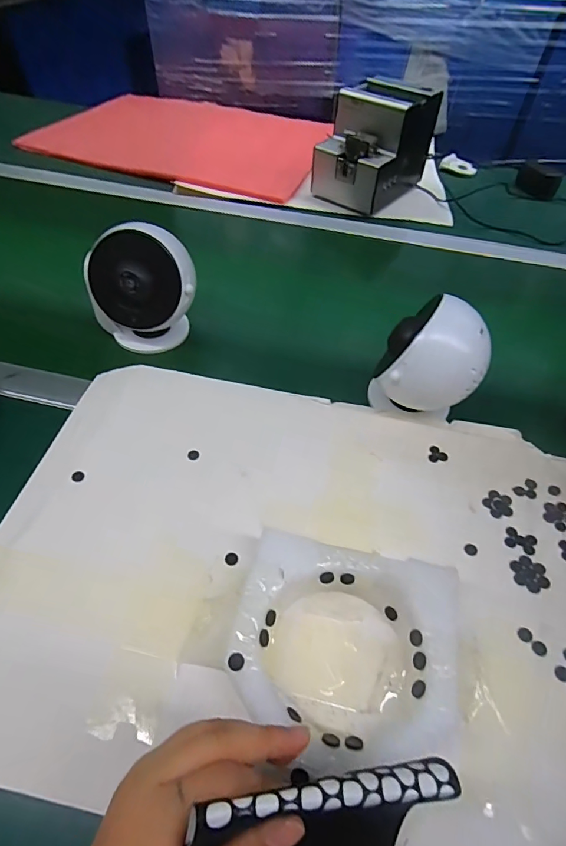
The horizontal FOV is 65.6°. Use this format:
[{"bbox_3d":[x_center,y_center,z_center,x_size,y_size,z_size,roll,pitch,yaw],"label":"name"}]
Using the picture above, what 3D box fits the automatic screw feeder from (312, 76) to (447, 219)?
[{"bbox_3d":[0.156,-0.469,0.741,0.126,0.140,0.186,33,57,21],"label":"automatic screw feeder"}]

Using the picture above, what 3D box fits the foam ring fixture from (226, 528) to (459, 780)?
[{"bbox_3d":[0.040,0.153,0.296,0.142,0.039,0.132,11,52,7],"label":"foam ring fixture"}]

